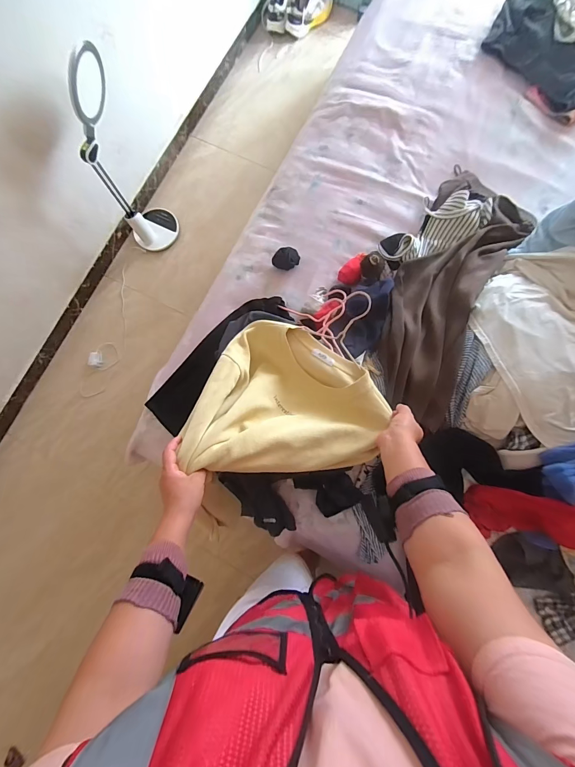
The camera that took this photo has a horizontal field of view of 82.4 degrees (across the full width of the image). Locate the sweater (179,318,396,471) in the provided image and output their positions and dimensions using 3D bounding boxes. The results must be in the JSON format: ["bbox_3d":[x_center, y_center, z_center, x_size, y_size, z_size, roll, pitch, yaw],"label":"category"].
[{"bbox_3d":[0.015,0.018,0.661,0.367,0.108,0.342,10,49,-5],"label":"sweater"}]

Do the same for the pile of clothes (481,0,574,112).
[{"bbox_3d":[0.781,-0.990,0.962,0.371,0.081,0.322,35,84,8],"label":"pile of clothes"}]

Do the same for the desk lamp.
[{"bbox_3d":[-0.604,-0.784,1.185,0.179,0.599,0.272,-11,81,1],"label":"desk lamp"}]

